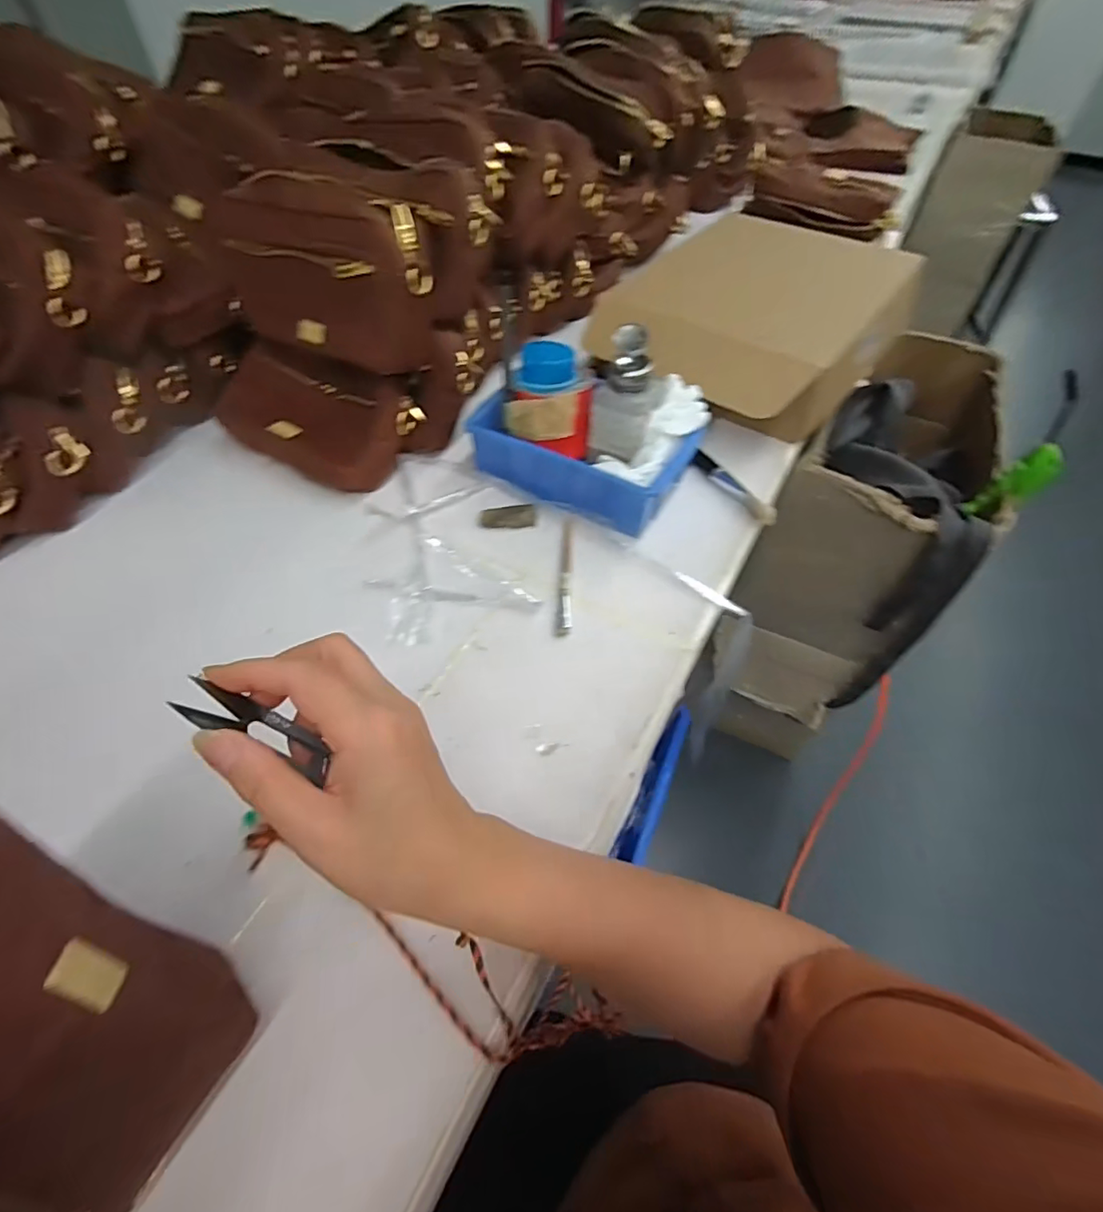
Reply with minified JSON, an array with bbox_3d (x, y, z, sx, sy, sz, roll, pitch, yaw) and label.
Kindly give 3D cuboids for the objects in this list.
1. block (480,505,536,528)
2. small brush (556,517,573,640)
[{"bbox_3d":[-0.040,-0.085,0.520,0.052,0.004,0.026,-8,54,-7],"label":"block"},{"bbox_3d":[0.014,-0.030,0.480,0.012,0.004,0.128,3,54,1],"label":"small brush"}]

